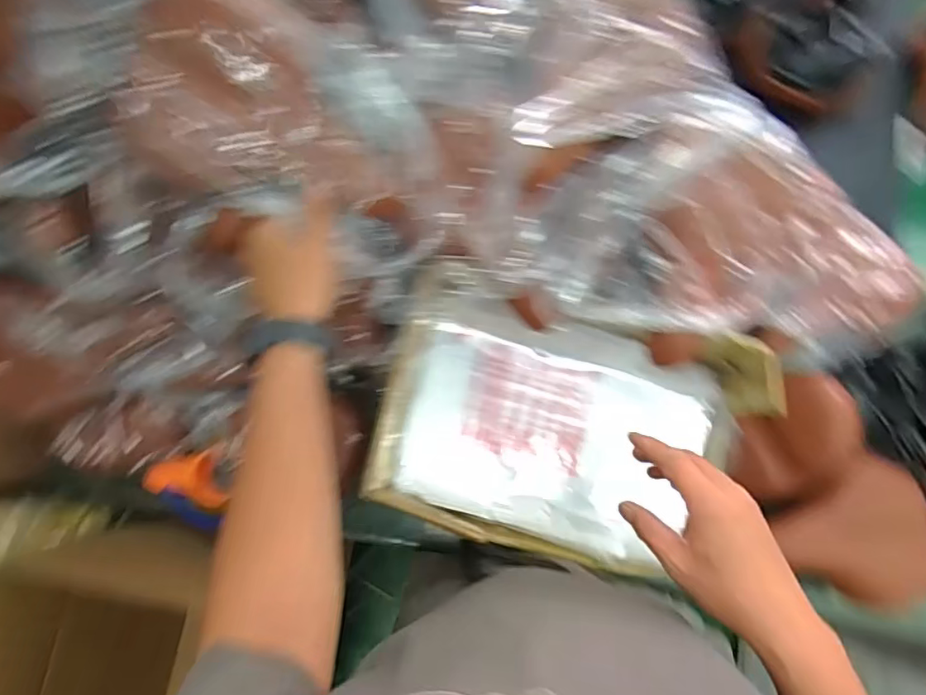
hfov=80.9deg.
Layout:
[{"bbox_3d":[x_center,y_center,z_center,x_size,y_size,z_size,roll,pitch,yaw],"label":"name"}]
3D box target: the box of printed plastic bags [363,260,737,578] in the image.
[{"bbox_3d":[0.130,0.110,0.708,0.412,0.218,0.292,18,82,3],"label":"box of printed plastic bags"}]

